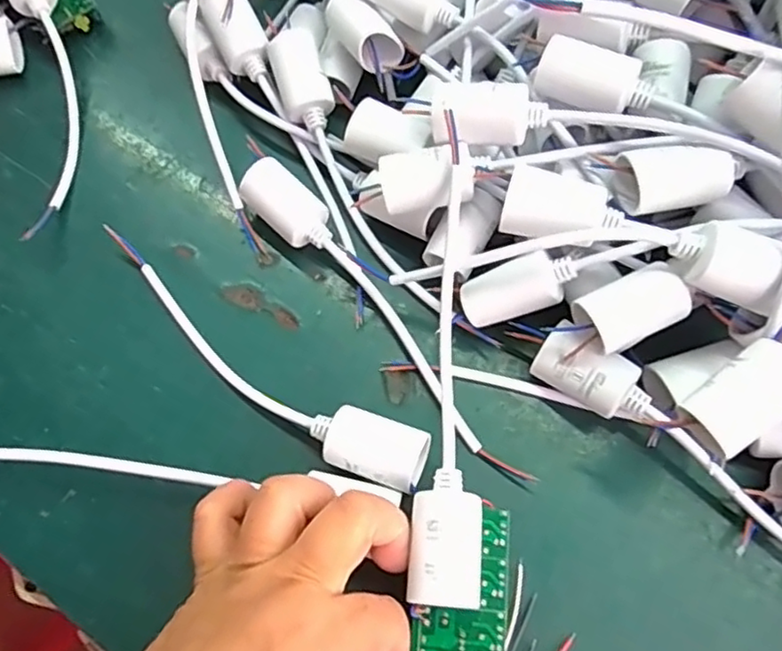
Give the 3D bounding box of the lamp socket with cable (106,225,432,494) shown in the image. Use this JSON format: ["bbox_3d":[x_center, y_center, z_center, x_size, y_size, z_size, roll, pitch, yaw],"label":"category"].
[{"bbox_3d":[-0.072,0.017,0.313,0.206,0.028,0.033,32,74,13],"label":"lamp socket with cable"}]

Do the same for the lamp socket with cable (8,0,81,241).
[{"bbox_3d":[-0.206,-0.144,0.368,0.031,0.029,0.196,-14,82,-2],"label":"lamp socket with cable"}]

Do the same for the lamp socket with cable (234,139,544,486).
[{"bbox_3d":[-0.006,-0.011,0.320,0.029,0.030,0.214,-40,73,-12],"label":"lamp socket with cable"}]

